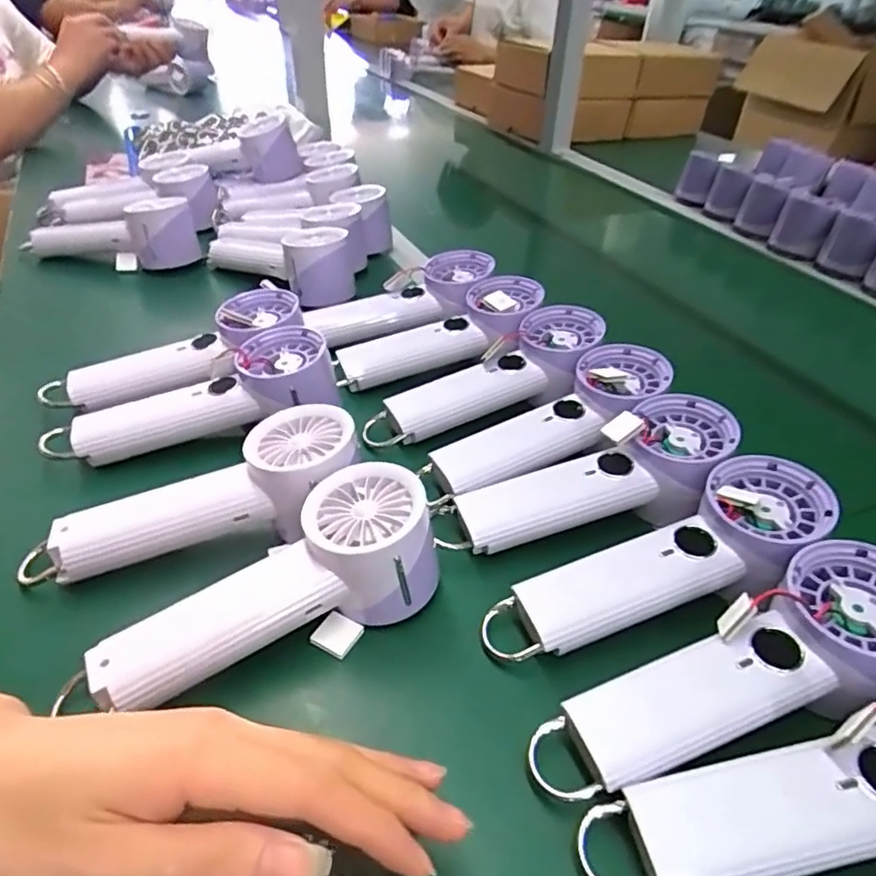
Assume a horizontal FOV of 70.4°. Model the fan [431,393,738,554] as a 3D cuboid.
[{"bbox_3d":[0.091,0.028,0.382,0.197,0.048,0.067,-20,42,-7],"label":"fan"}]

